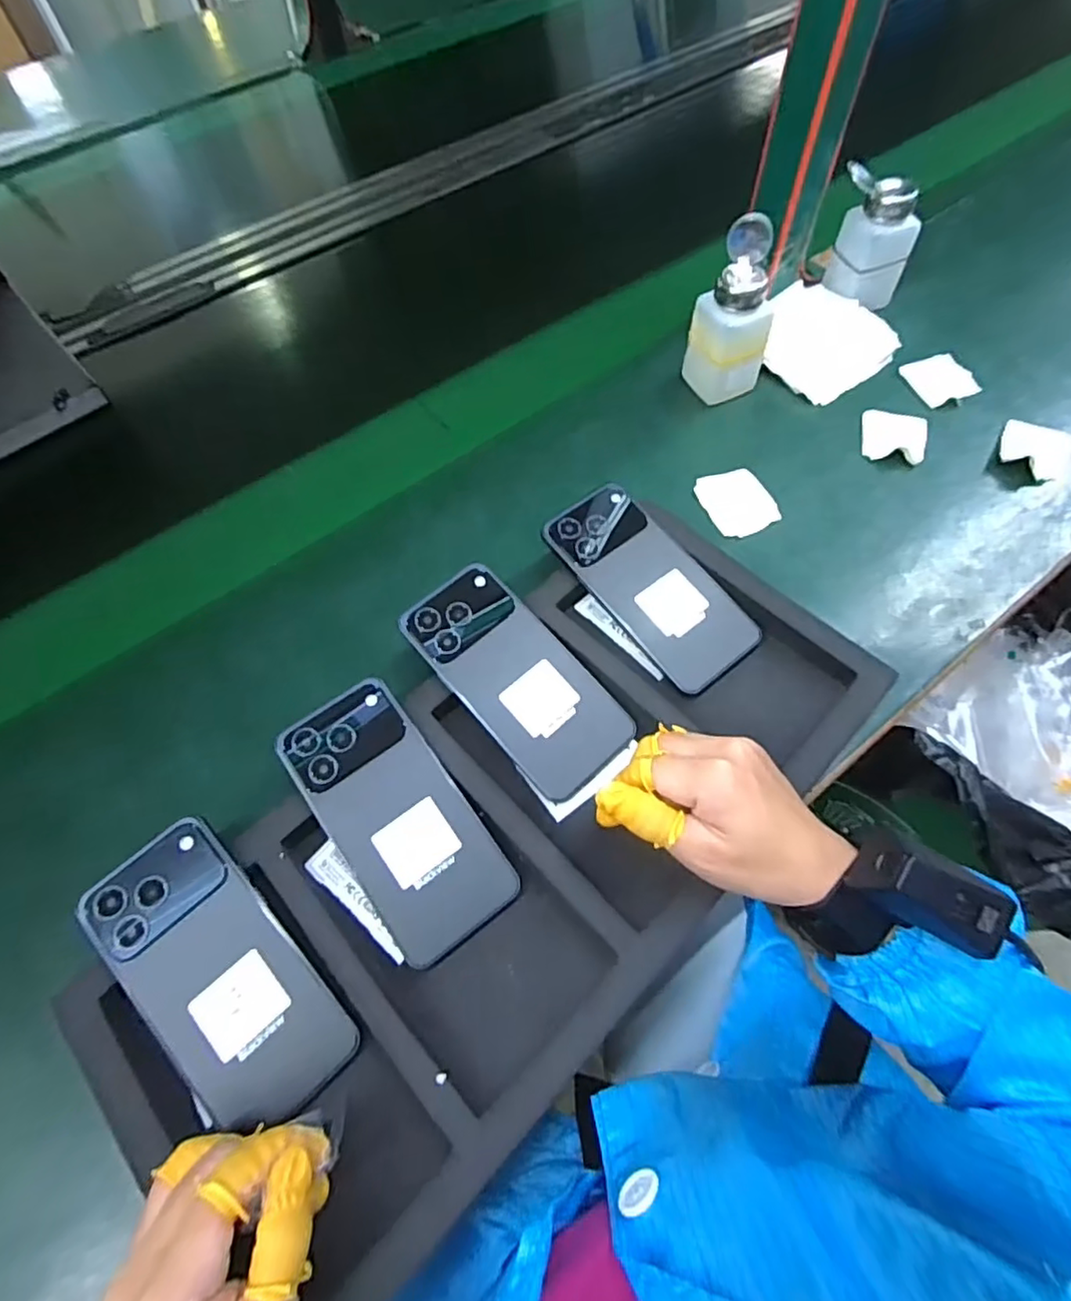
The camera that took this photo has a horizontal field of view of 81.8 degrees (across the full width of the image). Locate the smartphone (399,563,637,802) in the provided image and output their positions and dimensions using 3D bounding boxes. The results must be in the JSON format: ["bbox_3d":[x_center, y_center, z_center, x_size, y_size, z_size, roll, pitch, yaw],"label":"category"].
[{"bbox_3d":[-0.013,0.018,0.409,0.071,0.006,0.162,-39,80,-17],"label":"smartphone"}]

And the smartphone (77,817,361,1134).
[{"bbox_3d":[-0.172,0.173,0.333,0.075,0.005,0.161,-39,76,-22],"label":"smartphone"}]

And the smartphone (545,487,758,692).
[{"bbox_3d":[0.082,-0.049,0.442,0.072,0.006,0.163,-36,76,-14],"label":"smartphone"}]

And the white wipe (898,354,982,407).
[{"bbox_3d":[0.369,-0.247,0.562,0.056,0.006,0.055,-15,61,-4],"label":"white wipe"}]

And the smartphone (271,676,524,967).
[{"bbox_3d":[-0.083,0.097,0.369,0.075,0.007,0.161,-34,77,-14],"label":"smartphone"}]

